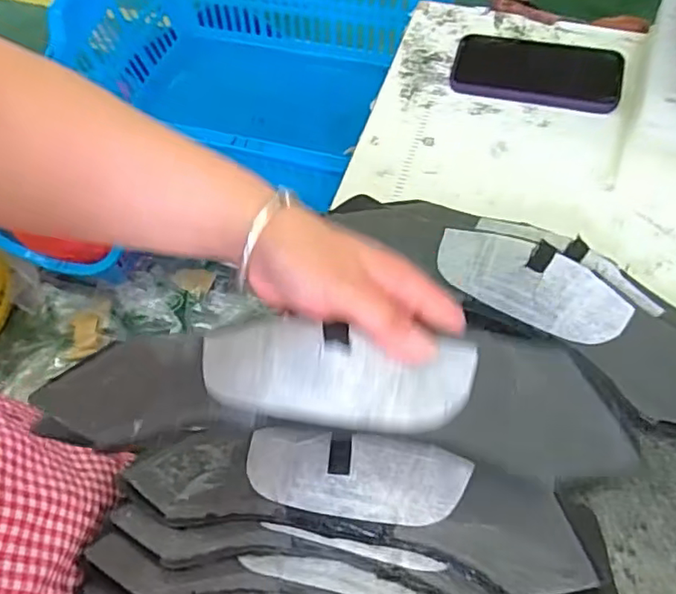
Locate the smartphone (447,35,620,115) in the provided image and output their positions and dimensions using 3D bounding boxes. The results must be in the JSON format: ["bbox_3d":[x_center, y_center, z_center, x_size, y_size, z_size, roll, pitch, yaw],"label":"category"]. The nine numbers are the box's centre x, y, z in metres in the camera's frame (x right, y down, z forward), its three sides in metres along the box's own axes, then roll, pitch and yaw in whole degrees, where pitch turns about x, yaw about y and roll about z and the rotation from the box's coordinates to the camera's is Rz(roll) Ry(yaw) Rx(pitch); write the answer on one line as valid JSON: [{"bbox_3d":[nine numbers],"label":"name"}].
[{"bbox_3d":[0.193,-0.221,0.583,0.157,0.010,0.079,14,69,15],"label":"smartphone"}]

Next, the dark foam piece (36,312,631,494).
[{"bbox_3d":[-0.009,0.049,0.321,0.309,0.031,0.073,3,64,5],"label":"dark foam piece"}]

